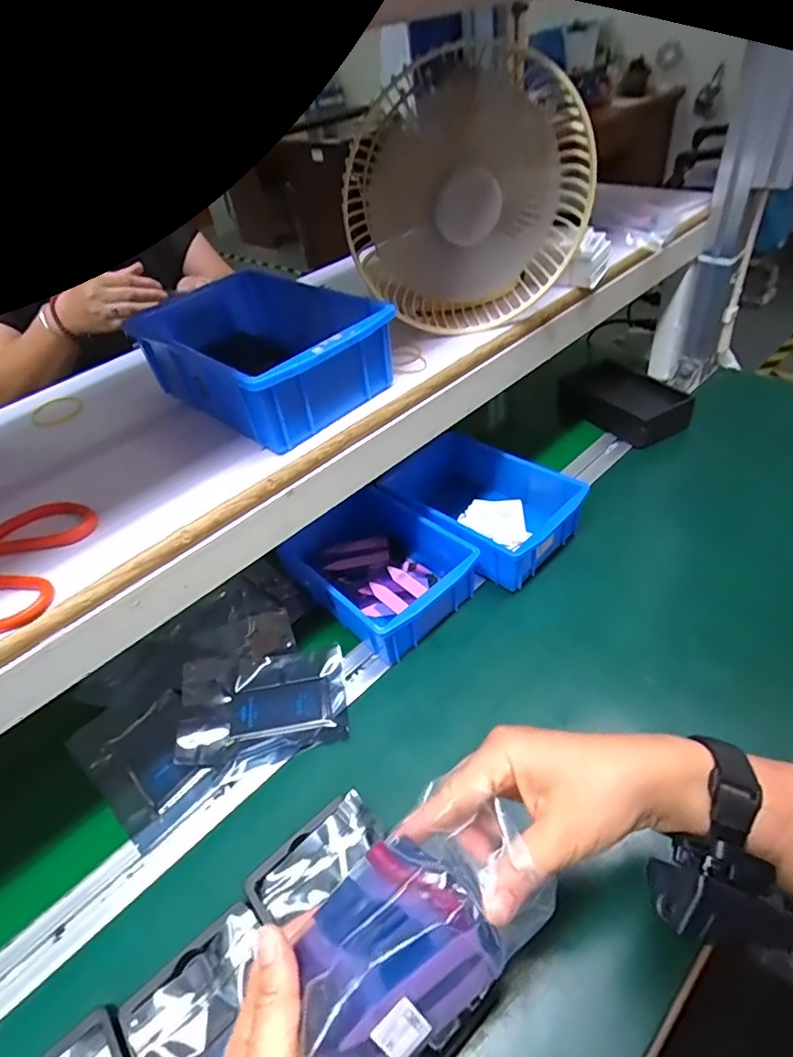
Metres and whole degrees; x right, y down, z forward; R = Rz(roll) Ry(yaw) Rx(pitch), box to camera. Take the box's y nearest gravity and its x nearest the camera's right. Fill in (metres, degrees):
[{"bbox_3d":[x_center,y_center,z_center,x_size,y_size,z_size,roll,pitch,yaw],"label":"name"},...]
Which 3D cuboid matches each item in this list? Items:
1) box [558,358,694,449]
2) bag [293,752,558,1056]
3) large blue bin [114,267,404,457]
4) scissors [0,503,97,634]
[{"bbox_3d":[0.319,-0.182,0.774,0.097,0.054,0.171,-25,44,-16],"label":"box"},{"bbox_3d":[0.009,0.192,0.265,0.124,0.040,0.075,-30,48,-22],"label":"bag"},{"bbox_3d":[-0.107,-0.144,0.445,0.194,0.064,0.129,29,55,35],"label":"large blue bin"},{"bbox_3d":[-0.255,0.022,0.337,0.116,0.009,0.098,-3,42,8],"label":"scissors"}]

